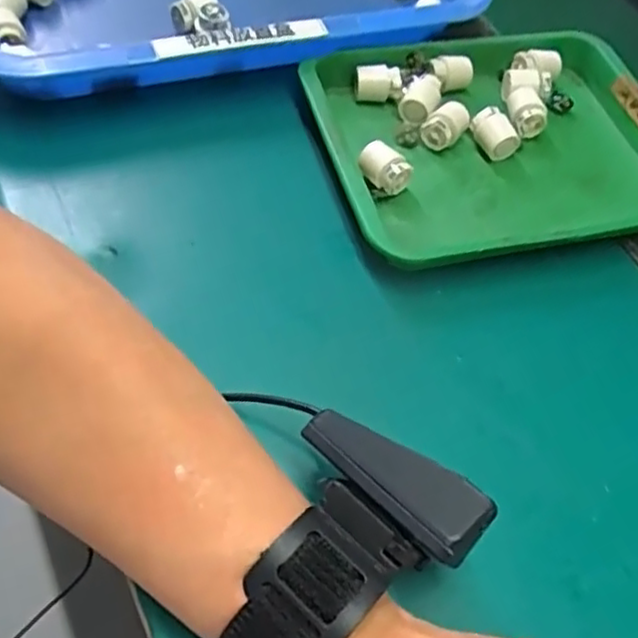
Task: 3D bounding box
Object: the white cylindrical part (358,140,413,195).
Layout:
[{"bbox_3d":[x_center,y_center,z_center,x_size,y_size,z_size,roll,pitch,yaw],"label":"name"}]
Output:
[{"bbox_3d":[0.036,-0.082,0.377,0.027,0.023,0.017,42,59,17],"label":"white cylindrical part"}]

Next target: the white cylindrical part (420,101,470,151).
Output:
[{"bbox_3d":[0.073,-0.113,0.400,0.019,0.014,0.029,32,57,11],"label":"white cylindrical part"}]

